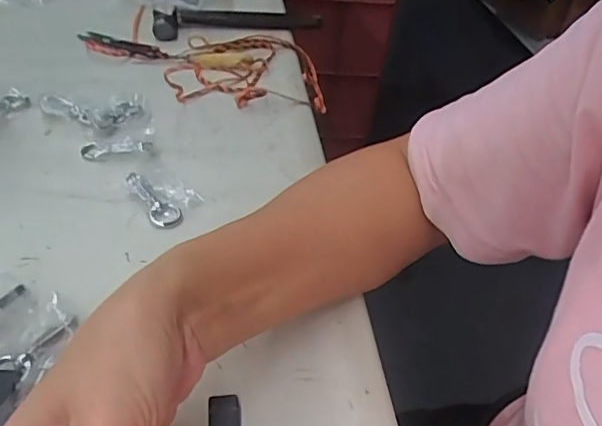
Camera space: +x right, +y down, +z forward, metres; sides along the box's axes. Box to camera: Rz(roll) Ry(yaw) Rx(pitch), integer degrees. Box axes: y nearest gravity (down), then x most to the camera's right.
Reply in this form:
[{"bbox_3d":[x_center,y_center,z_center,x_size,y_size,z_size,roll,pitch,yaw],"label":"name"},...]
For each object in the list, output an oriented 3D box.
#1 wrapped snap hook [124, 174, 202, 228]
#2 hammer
[{"bbox_3d":[-0.097,-0.014,0.410,0.039,0.011,0.053,-22,47,-28],"label":"wrapped snap hook"},{"bbox_3d":[-0.065,-0.215,0.628,0.194,0.023,0.051,-9,42,-16],"label":"hammer"}]

